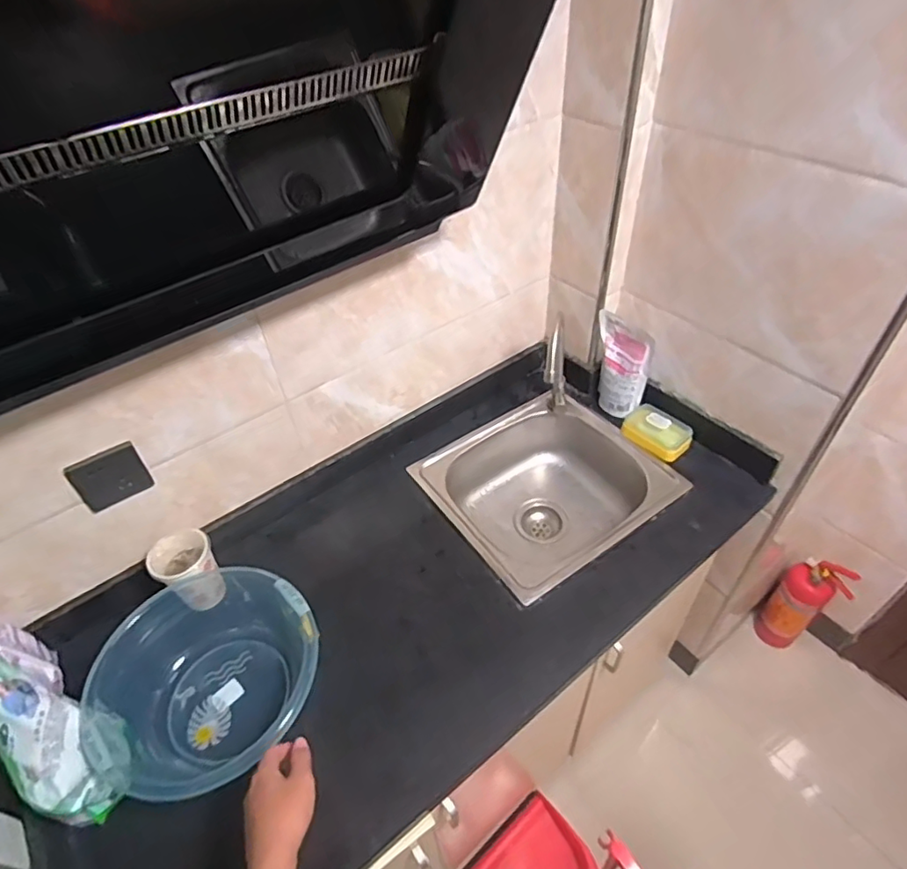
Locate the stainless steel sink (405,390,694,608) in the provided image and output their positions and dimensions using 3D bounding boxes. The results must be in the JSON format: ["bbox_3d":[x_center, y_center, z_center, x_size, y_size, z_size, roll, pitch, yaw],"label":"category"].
[{"bbox_3d":[0.176,0.140,1.113,0.403,0.182,0.372,-28,49,-23],"label":"stainless steel sink"}]

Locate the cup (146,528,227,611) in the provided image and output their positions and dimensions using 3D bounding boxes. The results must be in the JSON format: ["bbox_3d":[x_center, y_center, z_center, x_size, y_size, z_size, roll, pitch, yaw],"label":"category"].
[{"bbox_3d":[-0.409,0.213,0.868,0.087,0.111,0.079,-35,52,-28],"label":"cup"}]

